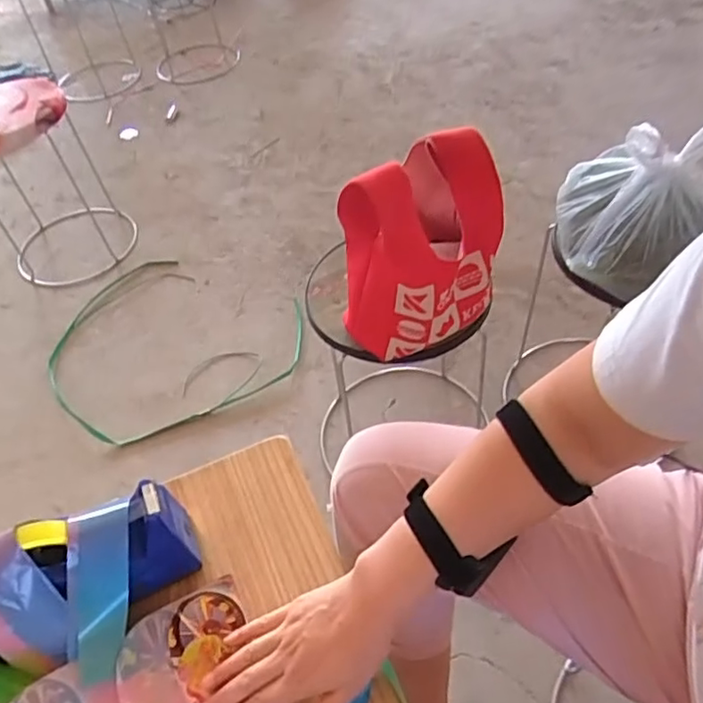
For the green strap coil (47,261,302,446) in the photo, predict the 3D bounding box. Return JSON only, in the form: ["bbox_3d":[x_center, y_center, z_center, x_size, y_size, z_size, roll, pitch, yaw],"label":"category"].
[{"bbox_3d":[-0.471,-0.019,1.445,0.646,0.067,0.495,26,56,26],"label":"green strap coil"}]

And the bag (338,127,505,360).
[{"bbox_3d":[0.096,-0.129,0.761,0.141,0.227,0.209,26,58,26],"label":"bag"}]

